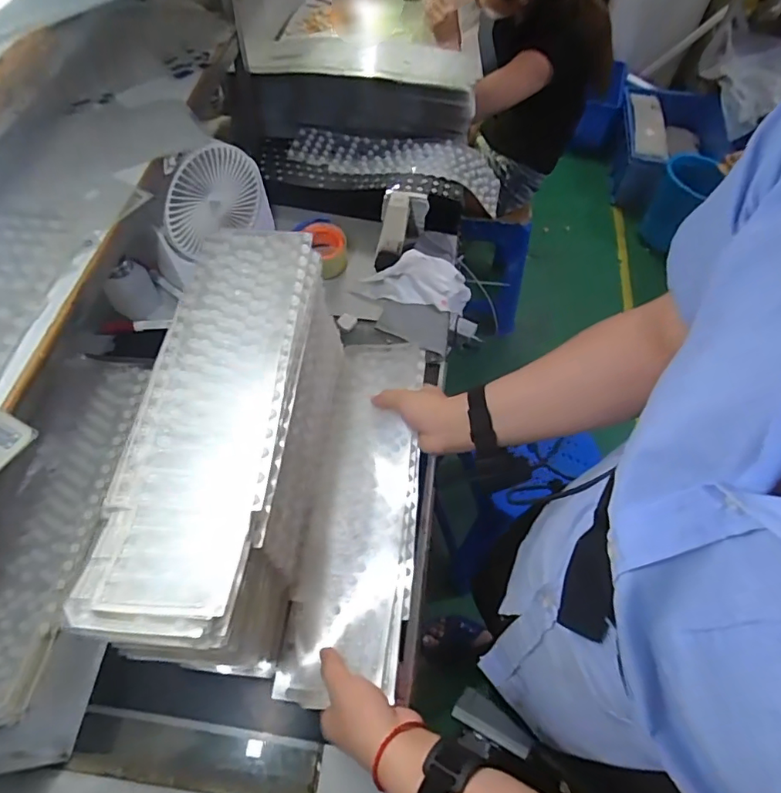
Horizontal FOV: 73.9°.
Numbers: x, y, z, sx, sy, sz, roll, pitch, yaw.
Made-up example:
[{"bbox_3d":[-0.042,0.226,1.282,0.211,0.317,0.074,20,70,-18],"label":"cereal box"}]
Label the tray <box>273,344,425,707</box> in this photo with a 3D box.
[{"bbox_3d":[-0.031,0.110,0.638,0.134,0.051,0.457,4,56,5],"label":"tray"}]

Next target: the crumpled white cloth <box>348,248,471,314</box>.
[{"bbox_3d":[0.042,-0.190,0.859,0.184,0.061,0.101,10,59,3],"label":"crumpled white cloth"}]

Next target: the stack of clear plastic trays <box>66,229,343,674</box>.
[{"bbox_3d":[-0.153,0.043,0.546,0.145,0.210,0.425,6,59,1],"label":"stack of clear plastic trays"}]

